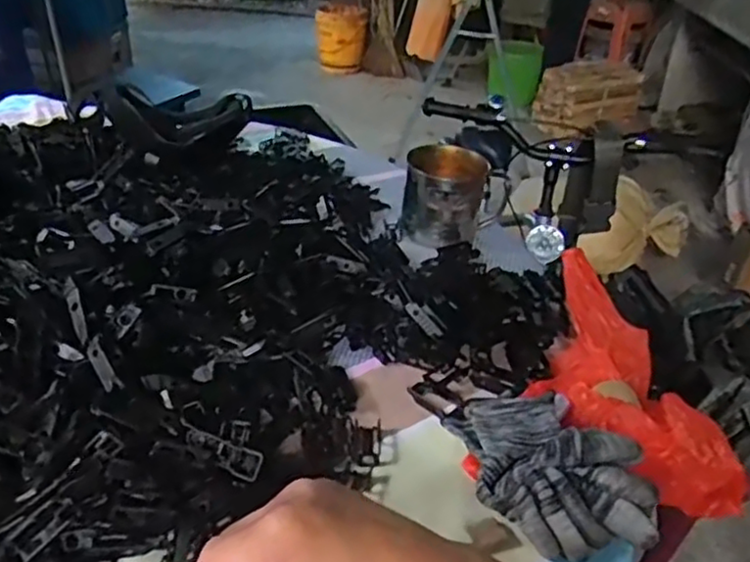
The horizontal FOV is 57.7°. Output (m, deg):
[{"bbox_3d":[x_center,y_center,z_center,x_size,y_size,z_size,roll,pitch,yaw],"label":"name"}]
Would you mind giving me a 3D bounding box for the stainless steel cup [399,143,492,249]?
[{"bbox_3d":[0.077,-0.096,0.762,0.085,0.090,0.079,5,34,-3],"label":"stainless steel cup"}]

